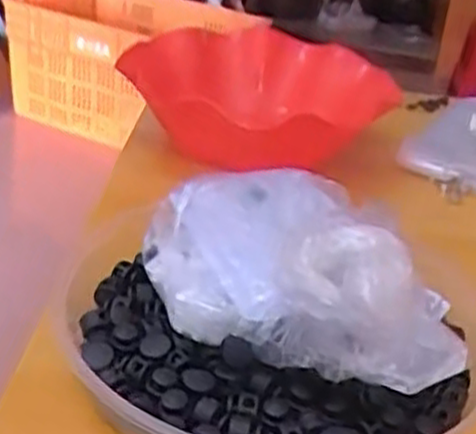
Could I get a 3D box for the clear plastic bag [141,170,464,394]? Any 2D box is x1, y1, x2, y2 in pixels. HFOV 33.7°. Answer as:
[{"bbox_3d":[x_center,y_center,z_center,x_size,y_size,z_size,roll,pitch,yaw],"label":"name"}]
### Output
[{"bbox_3d":[0.024,0.026,0.422,0.121,0.085,0.175,-6,30,-21],"label":"clear plastic bag"}]

